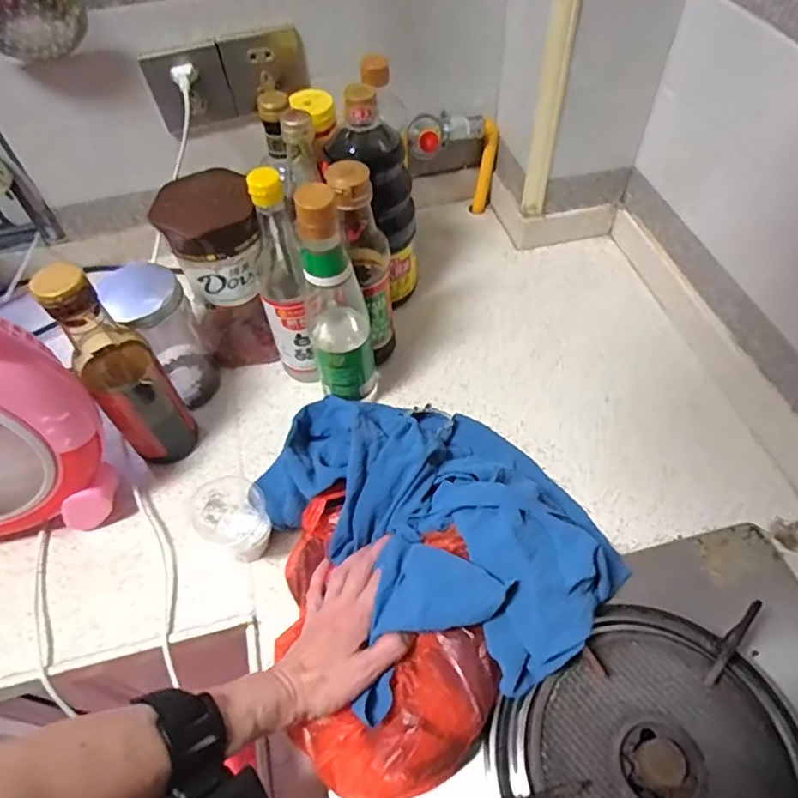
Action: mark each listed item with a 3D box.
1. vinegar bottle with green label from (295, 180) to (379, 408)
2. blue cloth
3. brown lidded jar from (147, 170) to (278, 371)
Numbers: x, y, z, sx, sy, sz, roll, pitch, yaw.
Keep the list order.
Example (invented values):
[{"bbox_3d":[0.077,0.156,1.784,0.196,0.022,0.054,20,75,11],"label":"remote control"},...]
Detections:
[{"bbox_3d":[-0.060,-0.081,0.548,0.057,0.266,0.050,-7,53,0],"label":"vinegar bottle with green label"},{"bbox_3d":[0.034,0.103,0.515,0.249,0.102,0.306,-26,55,-13],"label":"blue cloth"},{"bbox_3d":[-0.191,-0.138,0.637,0.095,0.205,0.111,-20,54,-9],"label":"brown lidded jar"}]

